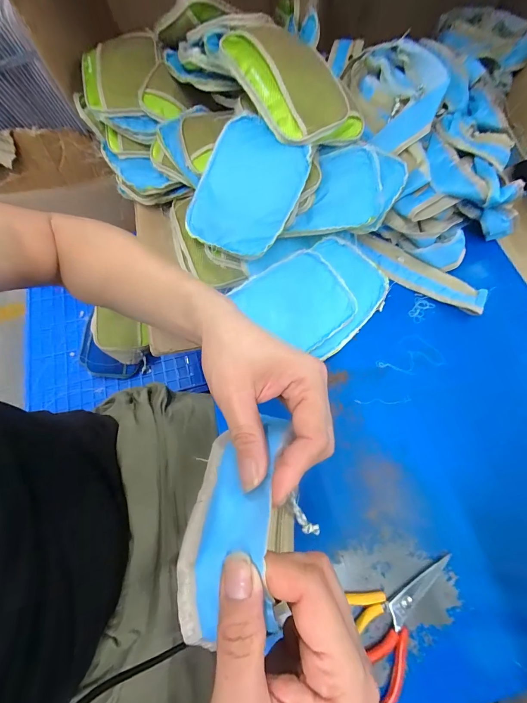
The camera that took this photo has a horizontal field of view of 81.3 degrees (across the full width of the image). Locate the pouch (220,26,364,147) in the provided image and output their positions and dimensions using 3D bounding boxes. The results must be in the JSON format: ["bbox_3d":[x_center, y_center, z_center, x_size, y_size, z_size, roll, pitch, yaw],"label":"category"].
[{"bbox_3d":[0.054,-0.415,0.475,0.209,0.058,0.208,-30,84,-30],"label":"pouch"}]

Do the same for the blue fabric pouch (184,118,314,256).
[{"bbox_3d":[-0.027,-0.240,0.457,0.143,0.015,0.179,23,96,6],"label":"blue fabric pouch"}]

